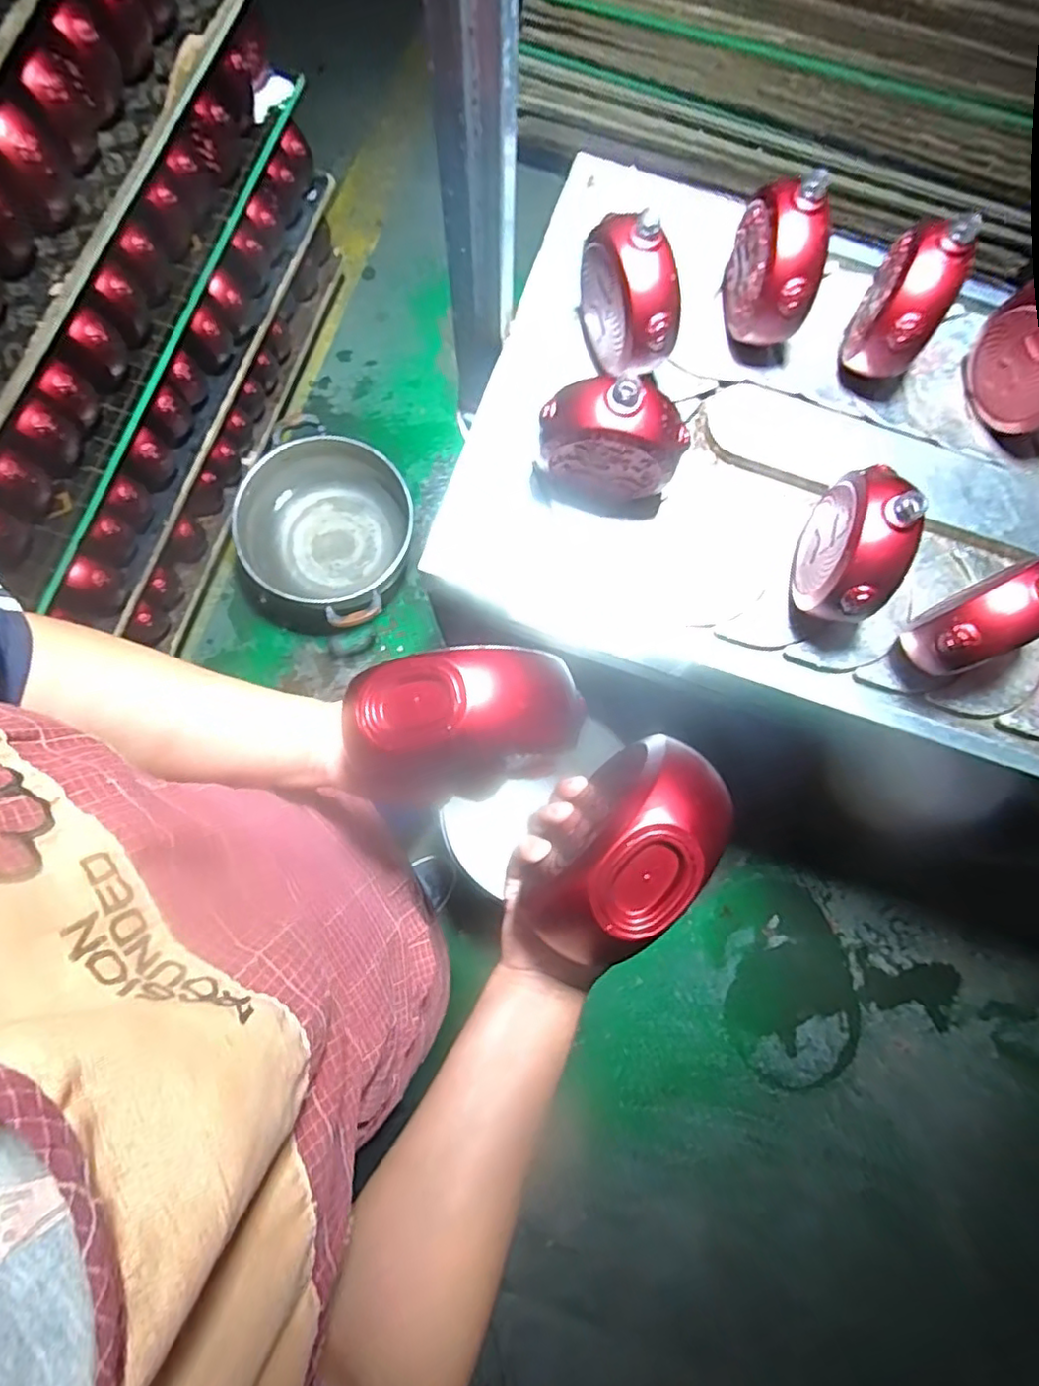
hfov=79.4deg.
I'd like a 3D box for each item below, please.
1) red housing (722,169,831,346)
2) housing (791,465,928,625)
[{"bbox_3d":[0.258,-0.432,0.626,0.068,0.129,0.115,-3,77,-1],"label":"red housing"},{"bbox_3d":[0.317,-0.138,0.586,0.060,0.148,0.131,13,77,3],"label":"housing"}]

